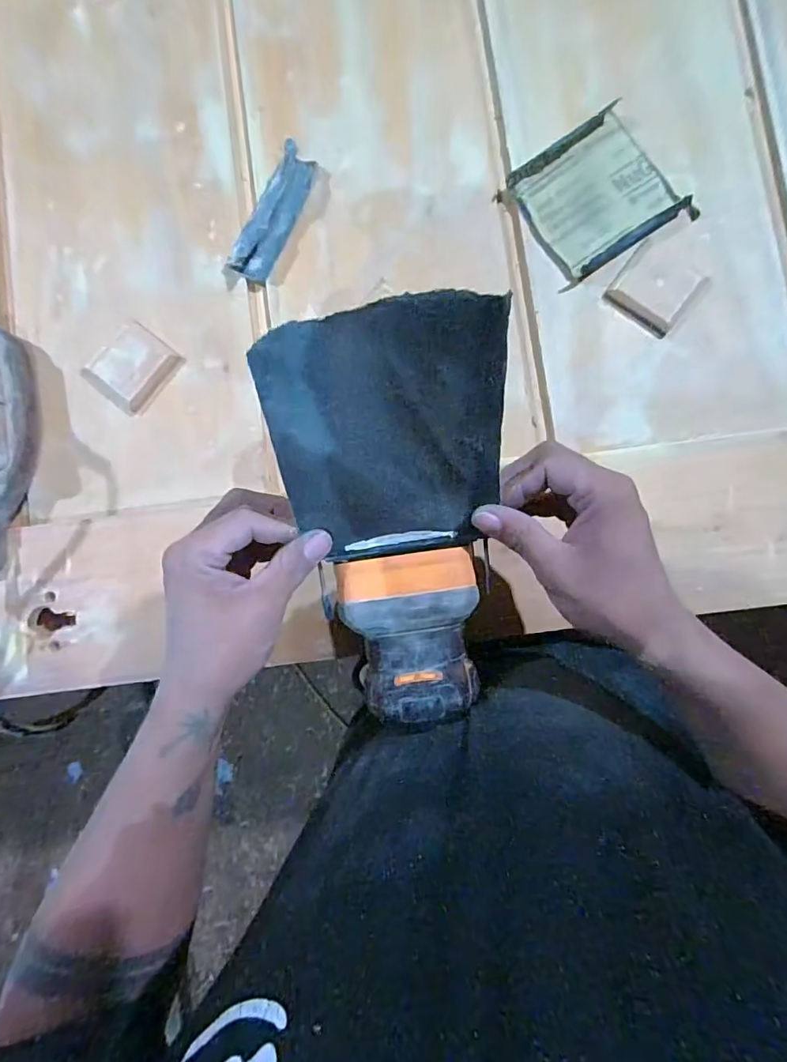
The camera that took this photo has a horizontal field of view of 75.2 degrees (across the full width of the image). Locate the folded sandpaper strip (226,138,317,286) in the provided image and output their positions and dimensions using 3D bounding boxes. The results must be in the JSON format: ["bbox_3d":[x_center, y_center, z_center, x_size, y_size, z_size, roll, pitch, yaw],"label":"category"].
[{"bbox_3d":[-0.099,-0.264,0.425,0.028,0.026,0.109,26,87,5],"label":"folded sandpaper strip"}]

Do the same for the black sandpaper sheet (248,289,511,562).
[{"bbox_3d":[0.000,-0.039,0.254,0.108,0.139,0.016,-7,42,-3],"label":"black sandpaper sheet"}]

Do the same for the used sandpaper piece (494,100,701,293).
[{"bbox_3d":[0.164,-0.275,0.416,0.114,0.018,0.109,-34,84,0],"label":"used sandpaper piece"}]

